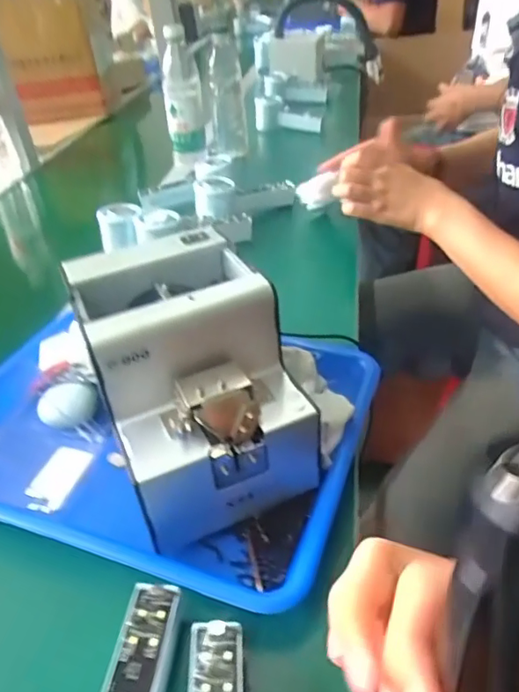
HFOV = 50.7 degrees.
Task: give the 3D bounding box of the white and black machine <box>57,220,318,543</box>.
[{"bbox_3d":[-0.049,0.018,0.395,0.120,0.133,0.166,-19,38,-15],"label":"white and black machine"}]

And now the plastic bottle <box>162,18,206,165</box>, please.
[{"bbox_3d":[-0.128,-0.413,0.911,0.065,0.204,0.055,-12,37,-7],"label":"plastic bottle"}]

